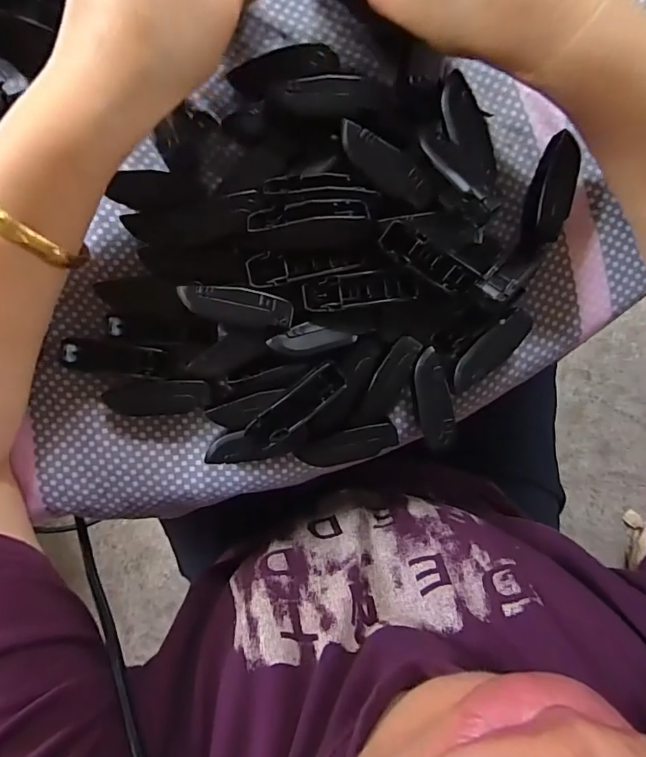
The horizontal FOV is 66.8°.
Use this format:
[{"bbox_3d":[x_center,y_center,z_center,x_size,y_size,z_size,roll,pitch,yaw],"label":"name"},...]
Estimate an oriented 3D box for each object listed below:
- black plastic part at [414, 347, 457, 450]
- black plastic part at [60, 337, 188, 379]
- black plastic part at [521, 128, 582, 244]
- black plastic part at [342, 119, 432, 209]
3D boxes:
[{"bbox_3d":[0.060,0.012,0.257,0.017,0.004,0.053,-9,95,-1],"label":"black plastic part"},{"bbox_3d":[-0.104,-0.010,0.254,0.062,0.005,0.017,5,94,-3],"label":"black plastic part"},{"bbox_3d":[0.120,-0.100,0.257,0.019,0.017,0.058,12,94,-3],"label":"black plastic part"},{"bbox_3d":[0.029,-0.100,0.230,0.051,0.004,0.016,31,93,-4],"label":"black plastic part"}]

